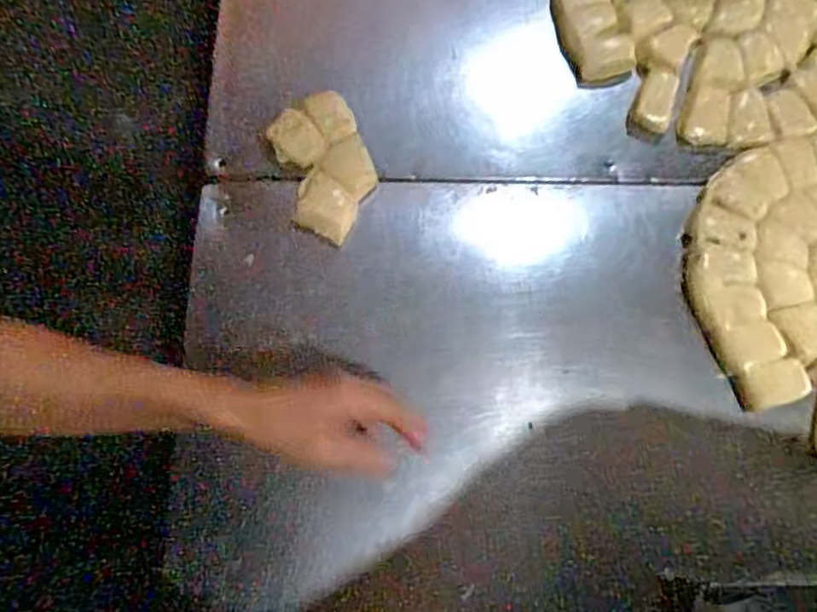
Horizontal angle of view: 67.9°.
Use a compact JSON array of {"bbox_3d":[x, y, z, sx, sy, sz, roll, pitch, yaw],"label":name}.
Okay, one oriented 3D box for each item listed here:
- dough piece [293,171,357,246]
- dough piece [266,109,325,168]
[{"bbox_3d":[-0.079,-0.094,0.584,0.060,0.024,0.056,26,76,5],"label":"dough piece"},{"bbox_3d":[-0.110,-0.161,0.596,0.045,0.022,0.057,-38,80,-10],"label":"dough piece"}]

